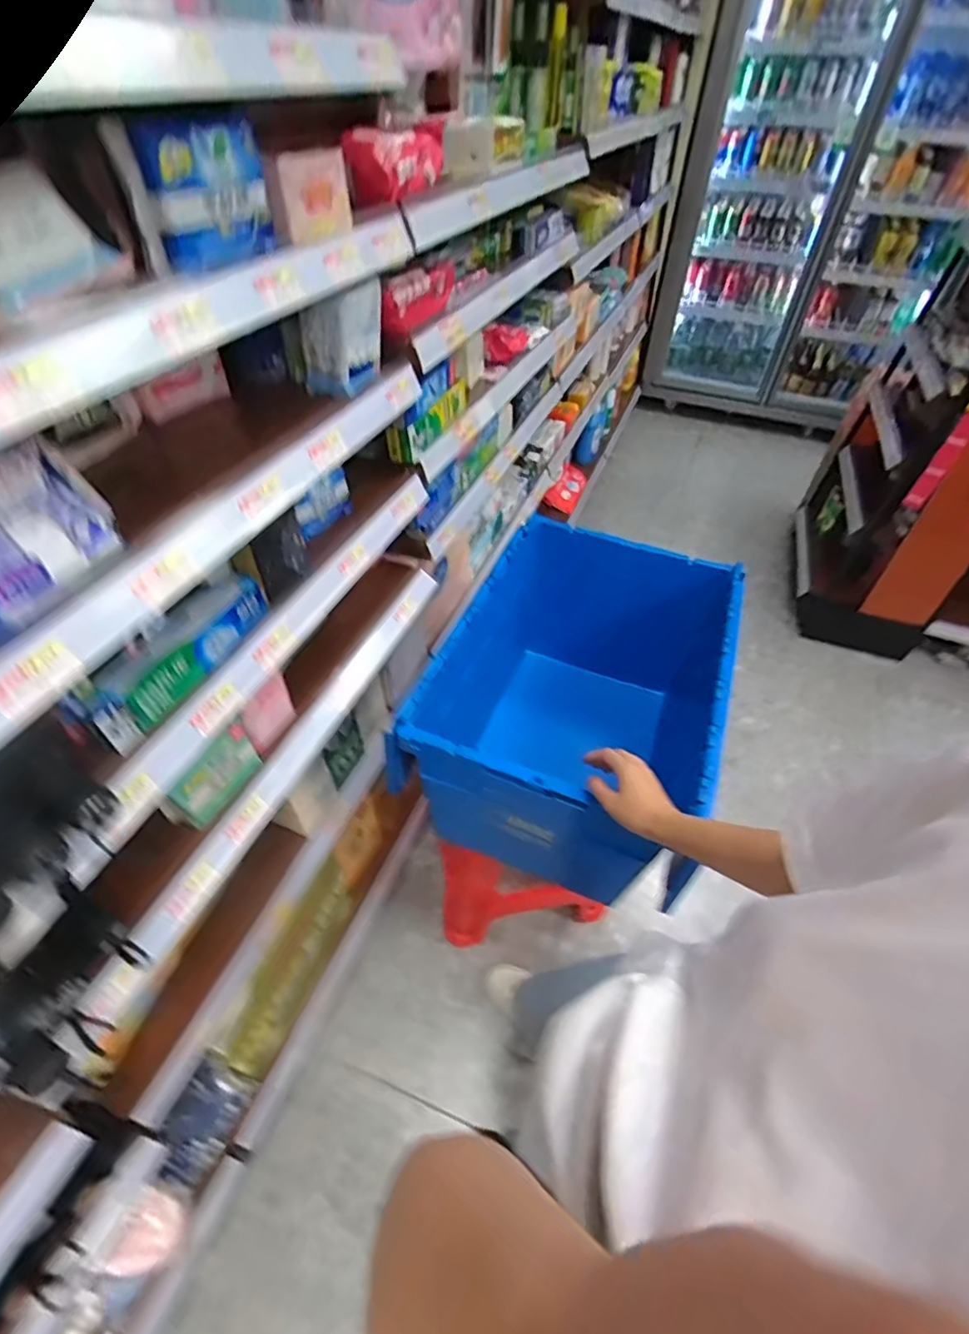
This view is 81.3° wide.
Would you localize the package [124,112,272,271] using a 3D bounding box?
[{"bbox_3d":[-0.235,-0.409,0.487,0.032,0.092,0.114,13,48,10],"label":"package"}]

